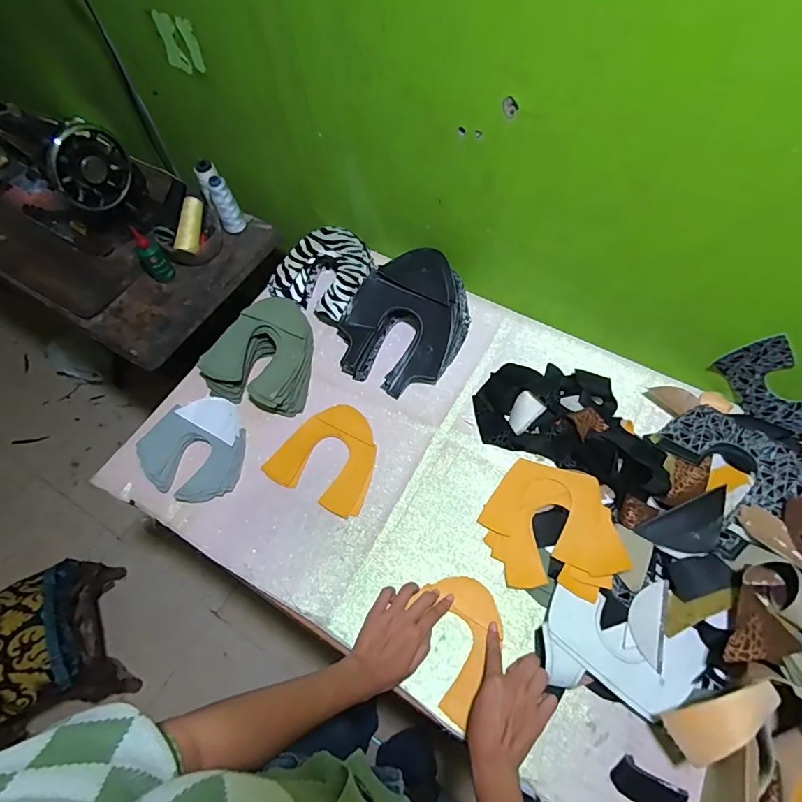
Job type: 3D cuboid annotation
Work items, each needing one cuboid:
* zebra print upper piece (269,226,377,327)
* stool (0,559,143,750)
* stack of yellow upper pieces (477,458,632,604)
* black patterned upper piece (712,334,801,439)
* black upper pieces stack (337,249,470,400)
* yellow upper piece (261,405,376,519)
[{"bbox_3d":[-0.130,-0.230,0.830,0.149,0.082,0.174,21,67,13],"label":"zebra print upper piece"},{"bbox_3d":[-0.840,0.589,1.111,0.260,0.385,0.311,-33,66,-13],"label":"stool"},{"bbox_3d":[0.208,0.175,0.619,0.182,0.041,0.176,34,71,18],"label":"stack of yellow upper pieces"},{"bbox_3d":[0.534,-0.011,0.608,0.190,0.125,0.032,27,69,16],"label":"black patterned upper piece"},{"bbox_3d":[0.006,-0.142,0.758,0.196,0.096,0.239,26,69,15],"label":"black upper pieces stack"},{"bbox_3d":[-0.107,0.080,0.704,0.157,0.007,0.154,24,68,14],"label":"yellow upper piece"}]

